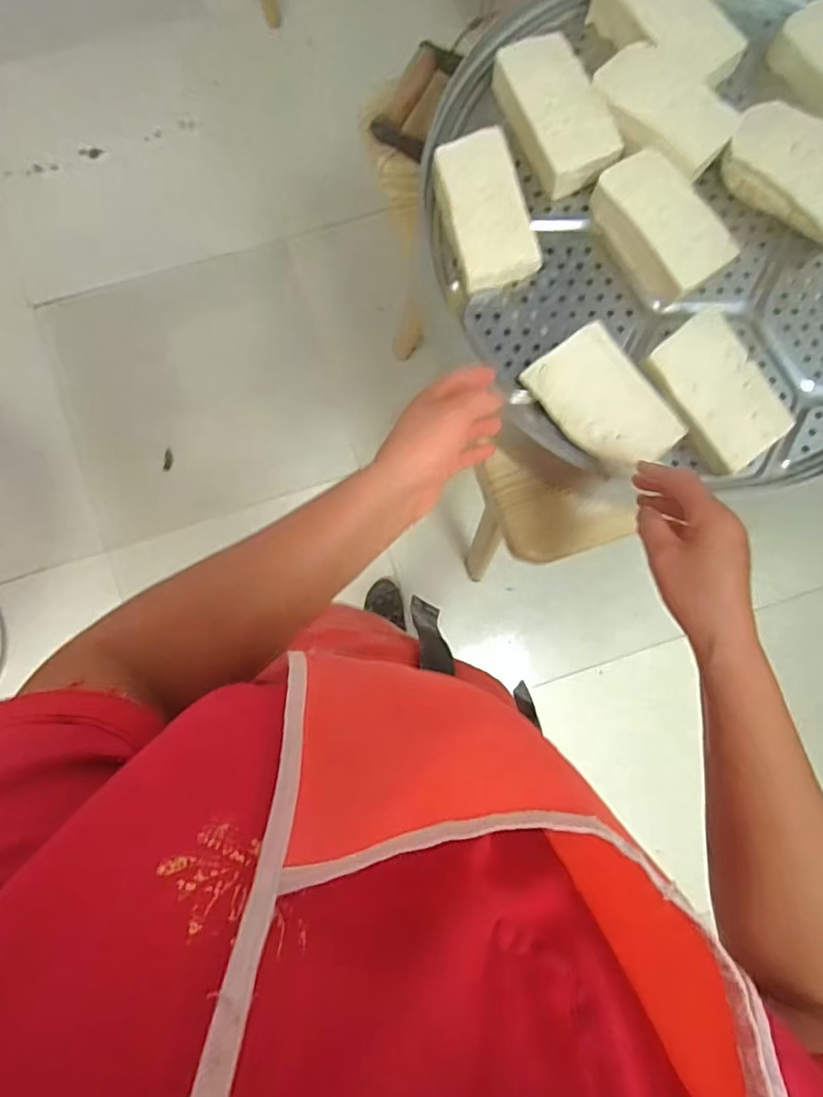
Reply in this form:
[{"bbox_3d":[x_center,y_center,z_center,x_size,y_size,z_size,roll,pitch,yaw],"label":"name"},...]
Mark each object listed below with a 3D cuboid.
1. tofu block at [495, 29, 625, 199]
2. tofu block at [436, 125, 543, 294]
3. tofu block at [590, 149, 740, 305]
[{"bbox_3d":[0.143,-0.426,0.581,0.077,0.043,0.140,-25,87,-5],"label":"tofu block"},{"bbox_3d":[0.071,-0.328,0.574,0.076,0.034,0.138,-15,87,-4],"label":"tofu block"},{"bbox_3d":[0.241,-0.309,0.571,0.079,0.046,0.140,-33,88,-5],"label":"tofu block"}]

